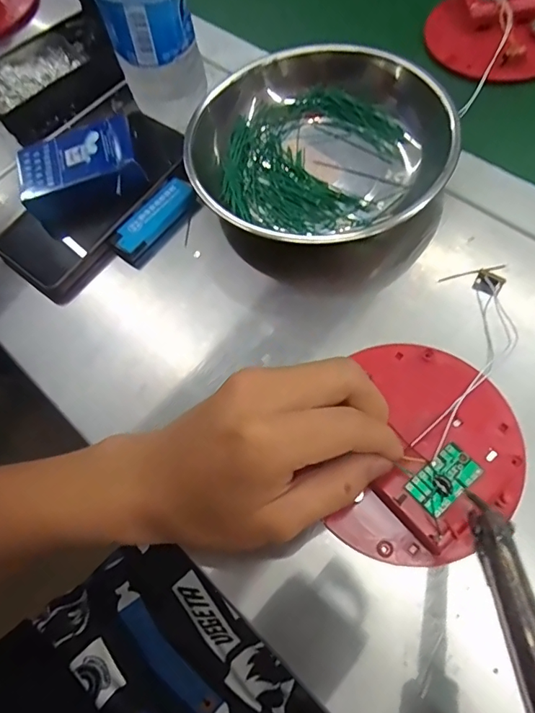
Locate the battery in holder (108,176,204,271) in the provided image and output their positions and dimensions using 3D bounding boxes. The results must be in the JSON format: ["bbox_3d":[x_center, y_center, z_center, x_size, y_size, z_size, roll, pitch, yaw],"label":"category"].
[{"bbox_3d":[-0.085,-0.102,0.356,0.030,0.022,0.074,41,77,21],"label":"battery in holder"}]

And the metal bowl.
[{"bbox_3d":[0.034,-0.151,0.333,0.163,0.059,0.177,-3,66,6],"label":"metal bowl"}]

